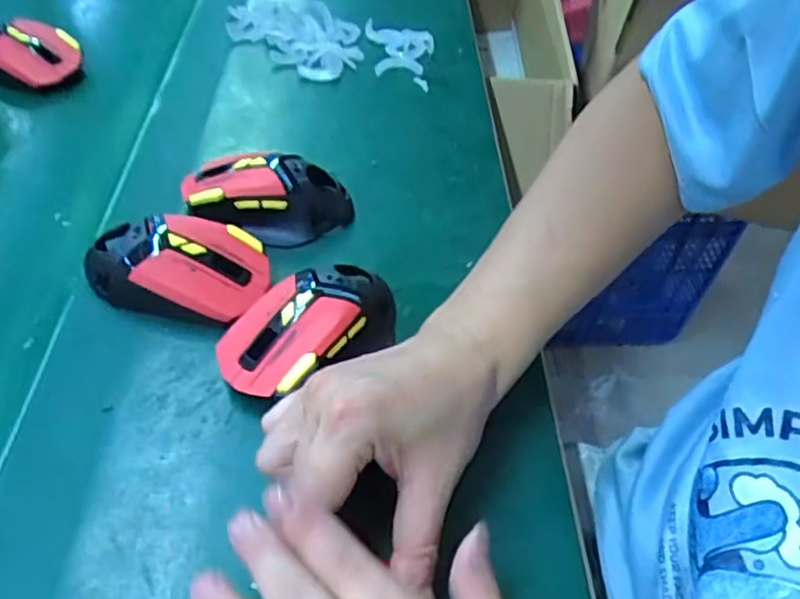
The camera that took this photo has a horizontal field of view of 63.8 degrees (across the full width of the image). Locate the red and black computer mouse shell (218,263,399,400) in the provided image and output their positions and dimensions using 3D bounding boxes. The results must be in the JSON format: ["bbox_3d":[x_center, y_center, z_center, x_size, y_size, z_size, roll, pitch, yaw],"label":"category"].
[{"bbox_3d":[-0.054,0.018,0.383,0.110,0.035,0.064,-26,55,-26],"label":"red and black computer mouse shell"}]

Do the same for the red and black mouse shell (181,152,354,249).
[{"bbox_3d":[-0.095,-0.075,0.462,0.119,0.036,0.065,6,47,1],"label":"red and black mouse shell"}]

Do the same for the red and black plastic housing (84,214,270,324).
[{"bbox_3d":[-0.145,-0.022,0.411,0.120,0.037,0.062,12,48,5],"label":"red and black plastic housing"}]

